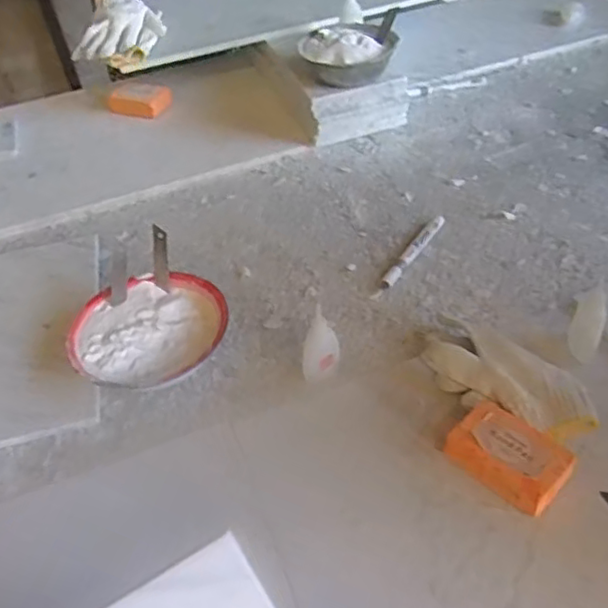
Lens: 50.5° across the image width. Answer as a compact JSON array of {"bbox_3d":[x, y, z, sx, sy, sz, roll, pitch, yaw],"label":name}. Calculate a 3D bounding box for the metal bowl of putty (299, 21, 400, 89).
[{"bbox_3d":[0.064,-0.378,0.965,0.120,0.044,0.126,-5,44,5],"label":"metal bowl of putty"}]

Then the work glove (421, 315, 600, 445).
[{"bbox_3d":[0.192,0.073,0.622,0.172,0.030,0.086,31,56,31],"label":"work glove"}]

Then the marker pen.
[{"bbox_3d":[0.136,-0.068,0.793,0.018,0.014,0.143,24,53,27],"label":"marker pen"}]

